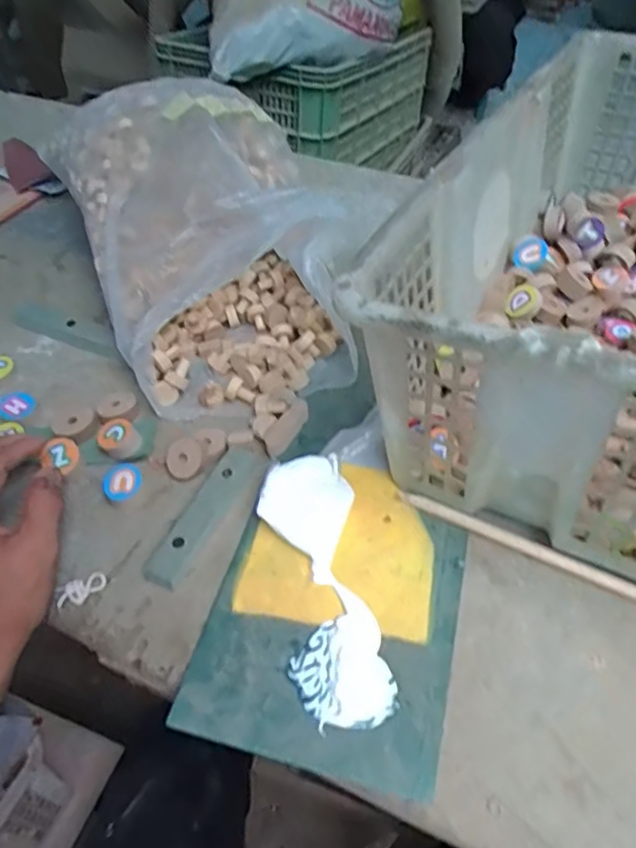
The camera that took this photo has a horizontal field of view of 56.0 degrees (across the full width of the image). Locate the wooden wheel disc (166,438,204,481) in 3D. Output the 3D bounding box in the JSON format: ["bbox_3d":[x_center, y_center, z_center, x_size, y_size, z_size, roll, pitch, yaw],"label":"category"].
[{"bbox_3d":[-0.096,0.025,0.431,0.027,0.031,0.005,33,19,12],"label":"wooden wheel disc"}]

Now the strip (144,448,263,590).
[{"bbox_3d":[-0.076,0.059,0.402,0.027,0.012,0.105,23,54,20],"label":"strip"}]

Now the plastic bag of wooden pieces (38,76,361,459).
[{"bbox_3d":[-0.100,-0.169,0.518,0.191,0.138,0.364,-18,51,-13],"label":"plastic bag of wooden pieces"}]

